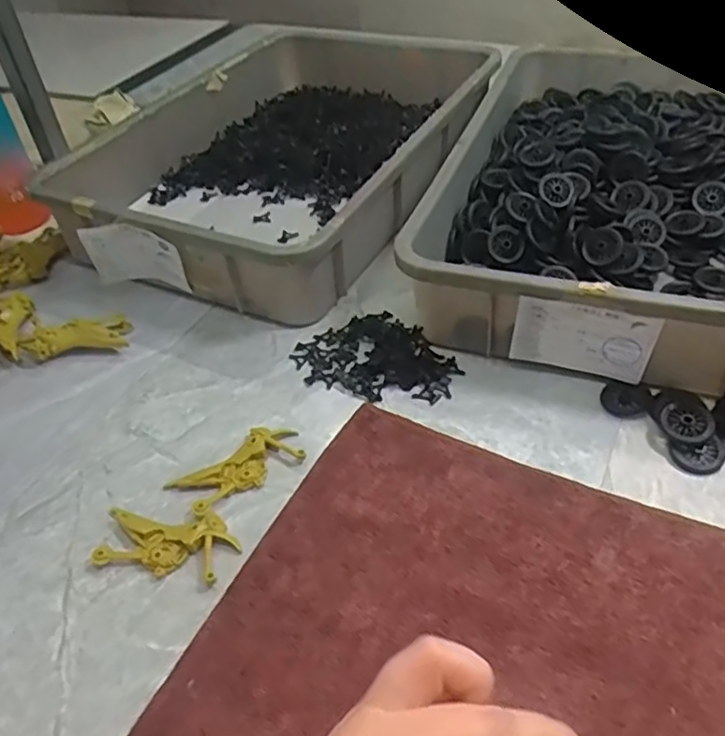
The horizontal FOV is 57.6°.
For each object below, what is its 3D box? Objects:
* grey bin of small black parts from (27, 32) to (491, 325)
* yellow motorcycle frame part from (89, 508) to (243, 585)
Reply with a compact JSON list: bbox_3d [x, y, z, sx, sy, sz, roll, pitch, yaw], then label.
[{"bbox_3d":[-0.081,-0.267,0.798,0.358,0.100,0.534,18,50,24],"label":"grey bin of small black parts"},{"bbox_3d":[-0.138,0.123,0.466,0.099,0.008,0.048,5,46,12],"label":"yellow motorcycle frame part"}]

